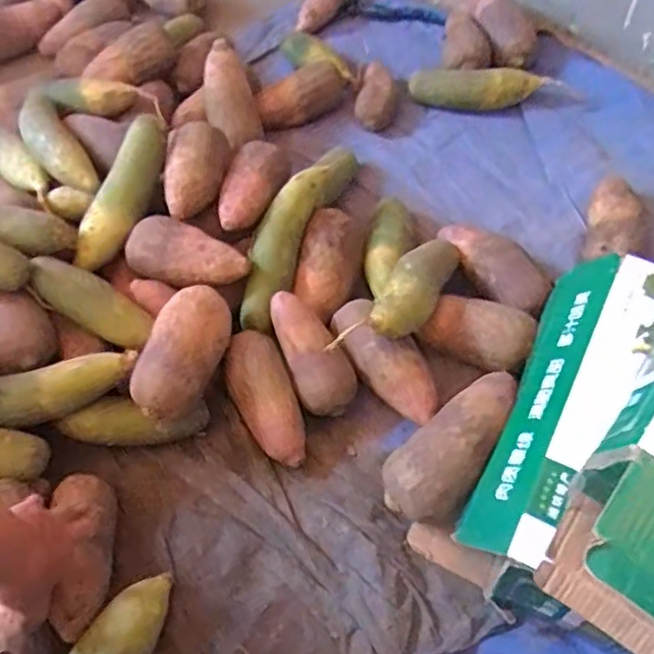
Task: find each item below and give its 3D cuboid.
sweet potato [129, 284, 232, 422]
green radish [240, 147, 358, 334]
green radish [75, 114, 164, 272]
[{"bbox_3d":[-0.156,0.024,0.721,0.077,0.058,0.144,9,60,9],"label":"sweet potato"},{"bbox_3d":[-0.037,-0.141,0.822,0.061,0.084,0.313,16,61,13],"label":"green radish"},{"bbox_3d":[-0.252,-0.164,0.811,0.054,0.050,0.204,23,85,16],"label":"green radish"}]

